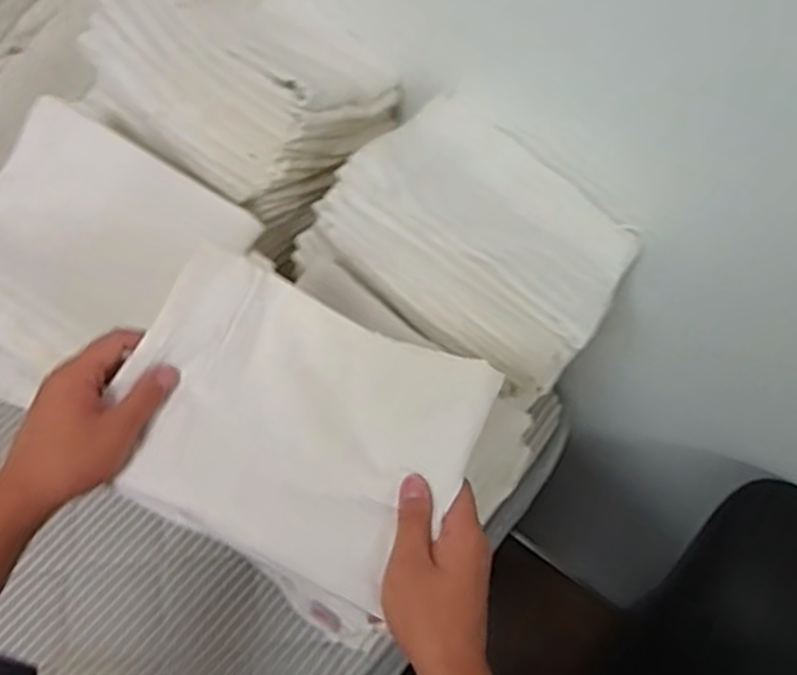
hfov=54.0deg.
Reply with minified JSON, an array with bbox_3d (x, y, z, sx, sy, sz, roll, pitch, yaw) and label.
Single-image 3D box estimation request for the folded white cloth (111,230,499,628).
[{"bbox_3d":[-0.075,0.064,0.572,0.243,0.040,0.187,24,81,1],"label":"folded white cloth"}]

